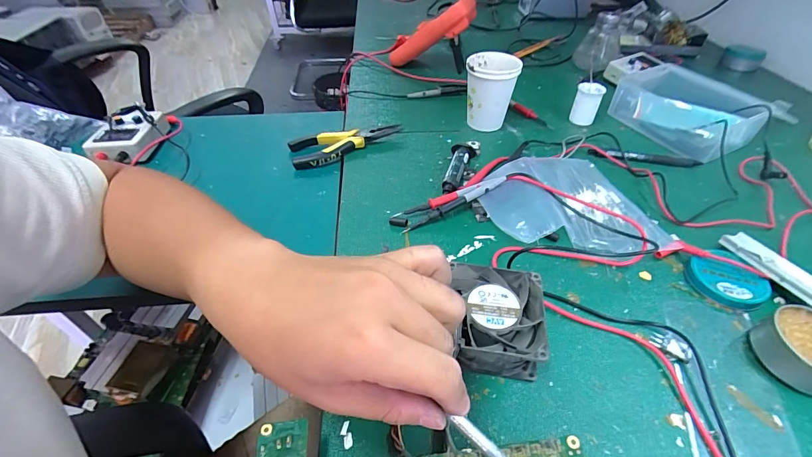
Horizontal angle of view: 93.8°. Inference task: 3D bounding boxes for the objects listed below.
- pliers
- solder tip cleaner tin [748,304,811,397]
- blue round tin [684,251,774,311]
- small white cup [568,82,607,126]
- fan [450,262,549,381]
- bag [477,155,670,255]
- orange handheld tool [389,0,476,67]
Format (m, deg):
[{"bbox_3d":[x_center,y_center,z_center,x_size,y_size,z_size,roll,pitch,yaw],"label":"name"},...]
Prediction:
[{"bbox_3d":[-0.082,-0.122,0.526,0.153,0.021,0.062,-13,46,-13],"label":"pliers"},{"bbox_3d":[0.319,0.097,0.299,0.059,0.032,0.060,0,45,0],"label":"solder tip cleaner tin"},{"bbox_3d":[0.301,0.049,0.359,0.052,0.014,0.061,-20,48,-18],"label":"blue round tin"},{"bbox_3d":[0.268,-0.186,0.563,0.036,0.051,0.030,23,50,22],"label":"small white cup"},{"bbox_3d":[0.075,0.075,0.314,0.072,0.040,0.082,4,45,4],"label":"fan"},{"bbox_3d":[0.177,-0.030,0.424,0.171,0.030,0.173,-12,46,-12],"label":"bag"},{"bbox_3d":[0.044,-0.352,0.691,0.188,0.049,0.073,-13,30,43],"label":"orange handheld tool"}]

